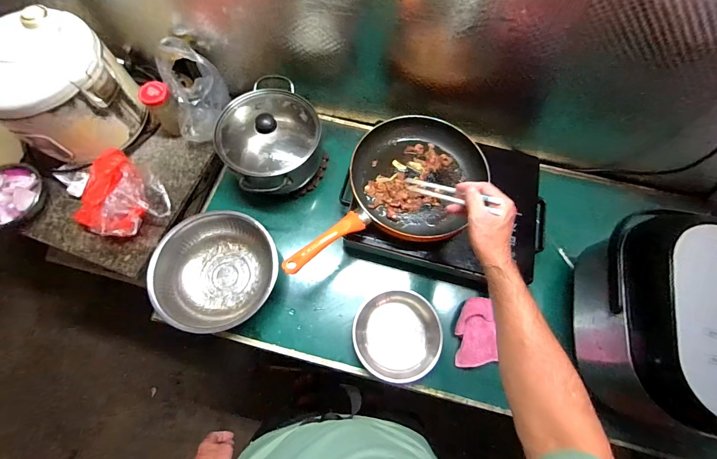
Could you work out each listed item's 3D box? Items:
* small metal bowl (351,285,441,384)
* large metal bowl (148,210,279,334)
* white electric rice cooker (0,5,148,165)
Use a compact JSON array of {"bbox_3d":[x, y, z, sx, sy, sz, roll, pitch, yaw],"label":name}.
[{"bbox_3d":[0.075,0.206,0.636,0.163,0.032,0.169,1,69,-2],"label":"small metal bowl"},{"bbox_3d":[-0.275,0.087,0.651,0.222,0.088,0.219,1,69,-2],"label":"large metal bowl"},{"bbox_3d":[-0.646,-0.305,0.708,0.210,0.206,0.258,43,73,13],"label":"white electric rice cooker"}]

